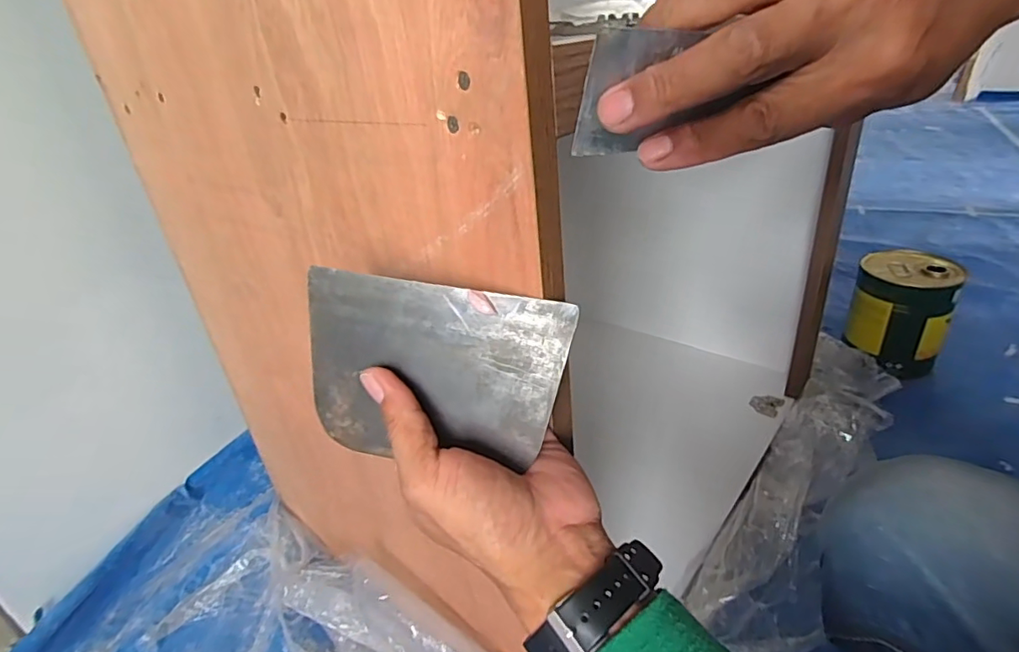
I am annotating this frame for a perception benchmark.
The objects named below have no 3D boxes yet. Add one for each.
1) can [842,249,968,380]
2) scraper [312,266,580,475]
[{"bbox_3d":[0.749,-0.021,1.038,0.158,0.194,0.132,17,37,33],"label":"can"},{"bbox_3d":[-0.042,0.025,0.288,0.138,0.093,0.004,9,8,9],"label":"scraper"}]

